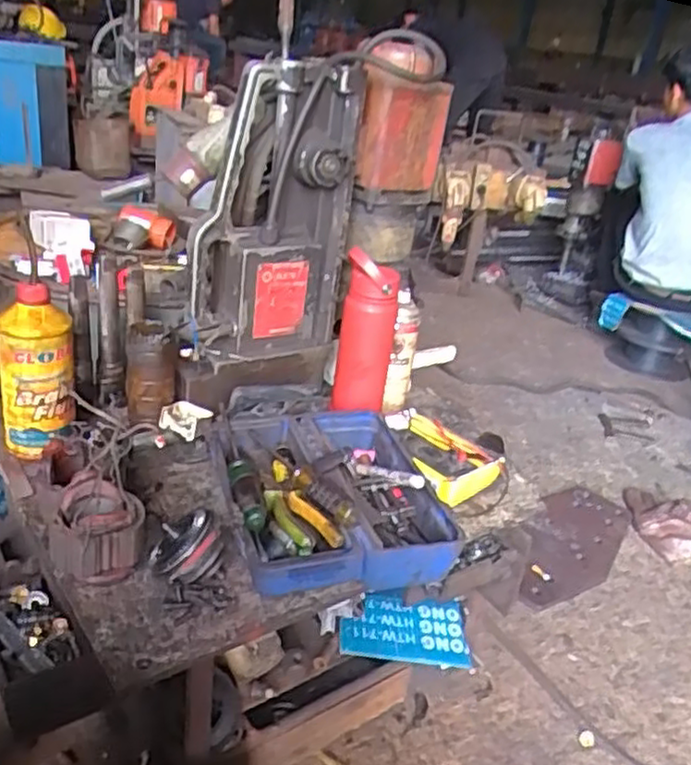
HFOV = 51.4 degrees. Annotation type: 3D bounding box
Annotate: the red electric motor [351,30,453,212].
[{"bbox_3d":[0.081,-0.409,1.130,0.145,0.233,0.143,10,25,5],"label":"red electric motor"}]

